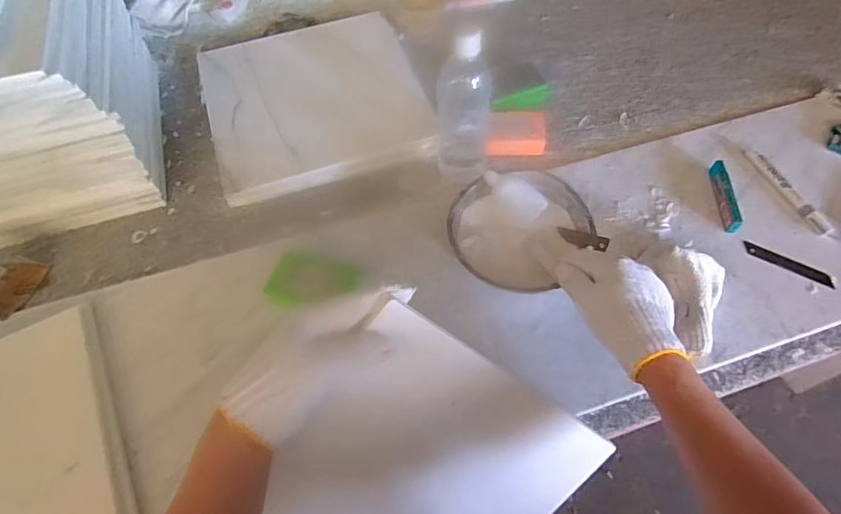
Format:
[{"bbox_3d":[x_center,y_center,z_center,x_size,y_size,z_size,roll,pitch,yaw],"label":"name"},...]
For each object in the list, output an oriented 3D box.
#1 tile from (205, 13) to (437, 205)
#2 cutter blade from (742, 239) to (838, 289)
[{"bbox_3d":[-0.157,-0.241,0.702,0.301,0.014,0.293,-18,62,-8],"label":"tile"},{"bbox_3d":[0.441,0.007,0.570,0.101,0.005,0.023,29,54,16],"label":"cutter blade"}]

